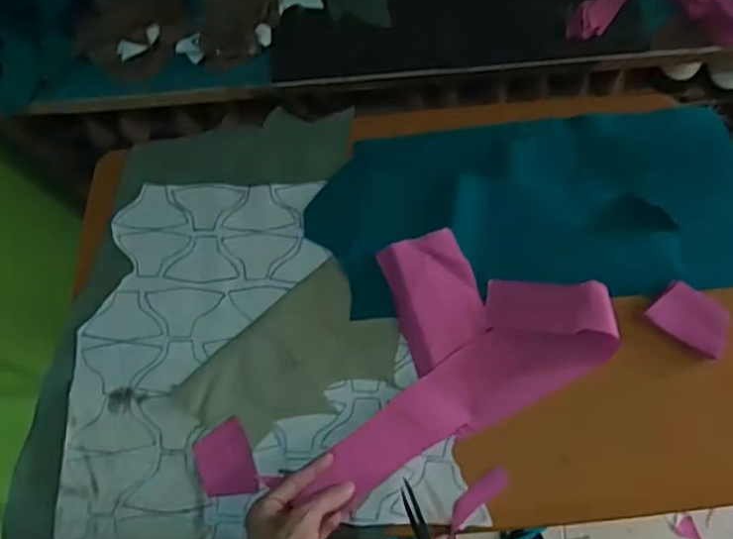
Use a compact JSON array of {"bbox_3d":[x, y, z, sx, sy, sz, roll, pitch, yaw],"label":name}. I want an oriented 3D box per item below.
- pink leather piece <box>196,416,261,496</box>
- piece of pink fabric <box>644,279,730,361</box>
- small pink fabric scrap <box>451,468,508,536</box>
[{"bbox_3d":[-0.147,0.202,0.654,0.057,0.004,0.076,-25,71,-5],"label":"pink leather piece"},{"bbox_3d":[0.338,0.050,0.646,0.076,0.011,0.055,40,90,31],"label":"piece of pink fabric"},{"bbox_3d":[0.110,0.229,0.625,0.078,0.004,0.021,-44,68,-3],"label":"small pink fabric scrap"}]

